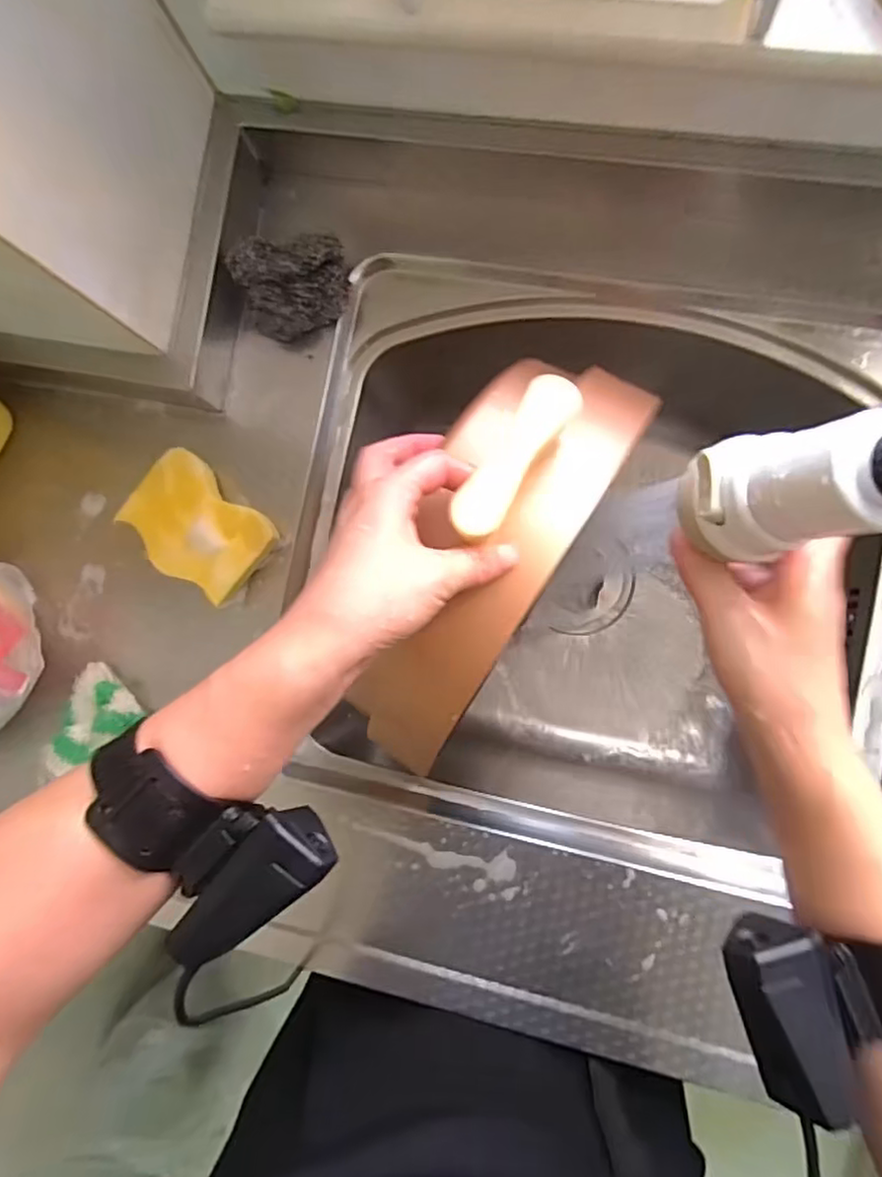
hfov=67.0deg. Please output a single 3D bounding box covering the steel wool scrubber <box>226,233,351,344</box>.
[{"bbox_3d":[-0.105,-0.217,0.477,0.080,0.062,0.052,-30,84,6],"label":"steel wool scrubber"}]

